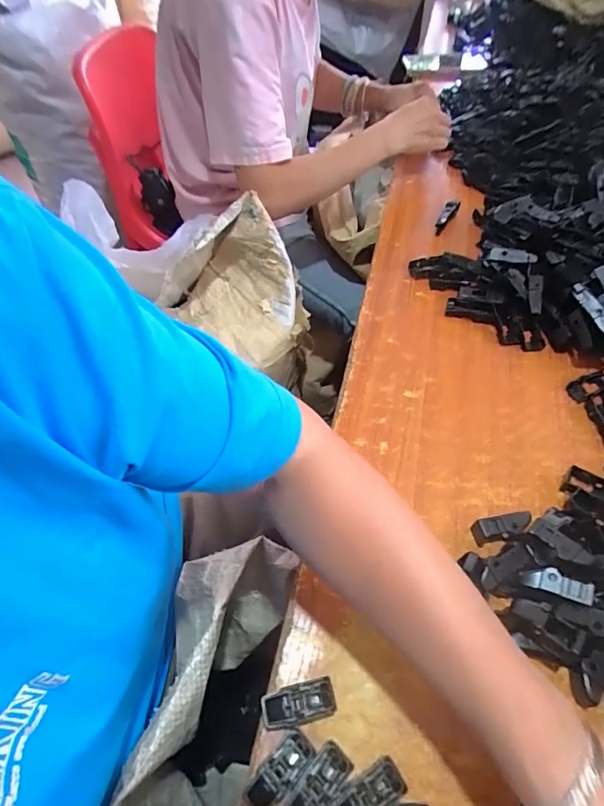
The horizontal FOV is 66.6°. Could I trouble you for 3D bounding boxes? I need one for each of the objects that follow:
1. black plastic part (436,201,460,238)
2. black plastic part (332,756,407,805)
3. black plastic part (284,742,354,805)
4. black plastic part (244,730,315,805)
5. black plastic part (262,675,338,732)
[{"bbox_3d":[0.205,-0.265,0.652,0.016,0.010,0.067,29,73,19],"label":"black plastic part"},{"bbox_3d":[0.041,0.254,0.296,0.050,0.016,0.022,-26,59,-18],"label":"black plastic part"},{"bbox_3d":[0.009,0.250,0.299,0.021,0.016,0.052,39,63,24],"label":"black plastic part"},{"bbox_3d":[-0.014,0.245,0.303,0.020,0.018,0.051,37,62,23],"label":"black plastic part"},{"bbox_3d":[-0.002,0.213,0.324,0.050,0.020,0.023,-12,56,-8],"label":"black plastic part"}]

